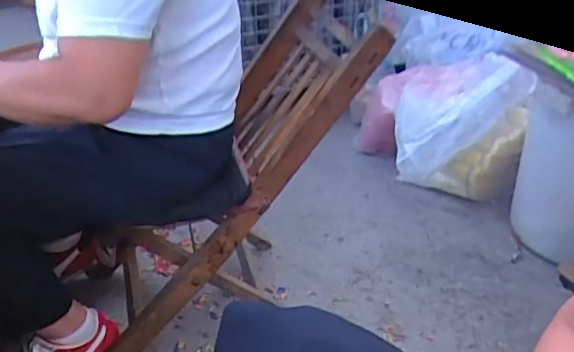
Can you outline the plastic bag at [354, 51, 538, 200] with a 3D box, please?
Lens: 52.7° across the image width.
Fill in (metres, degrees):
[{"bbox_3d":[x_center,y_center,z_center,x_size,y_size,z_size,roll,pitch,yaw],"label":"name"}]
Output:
[{"bbox_3d":[0.434,-0.170,1.643,0.335,0.336,0.367,-5,32,-8],"label":"plastic bag"}]

